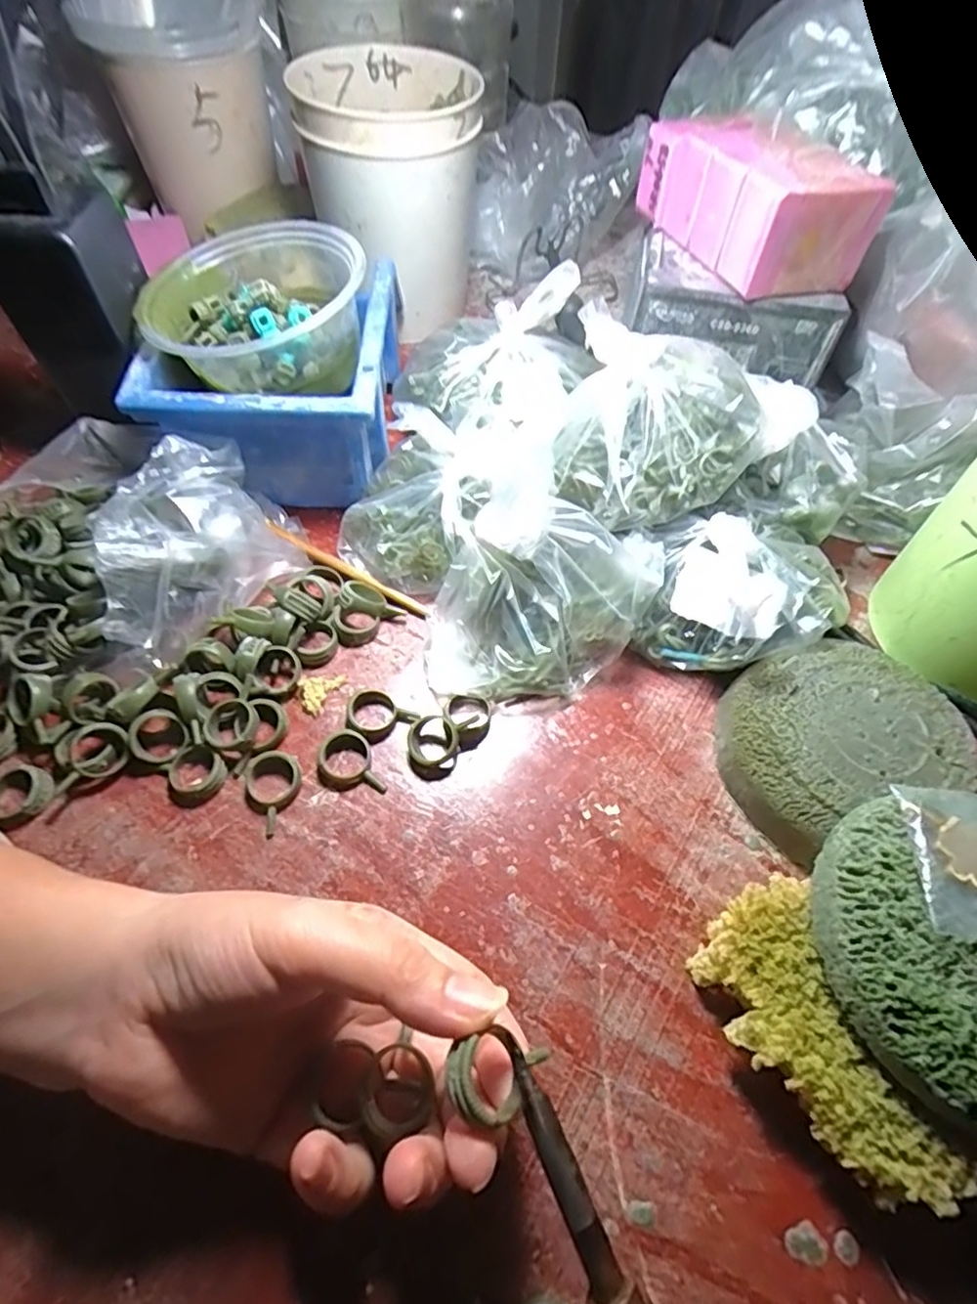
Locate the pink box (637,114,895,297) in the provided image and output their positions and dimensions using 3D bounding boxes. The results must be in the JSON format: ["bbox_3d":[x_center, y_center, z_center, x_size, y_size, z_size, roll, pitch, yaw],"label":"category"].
[{"bbox_3d":[0.146,-0.262,0.339,0.079,0.050,0.137,-20,62,-13],"label":"pink box"}]

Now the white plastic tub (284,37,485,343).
[{"bbox_3d":[-0.064,-0.316,0.411,0.116,0.121,0.124,1,59,-1],"label":"white plastic tub"}]

